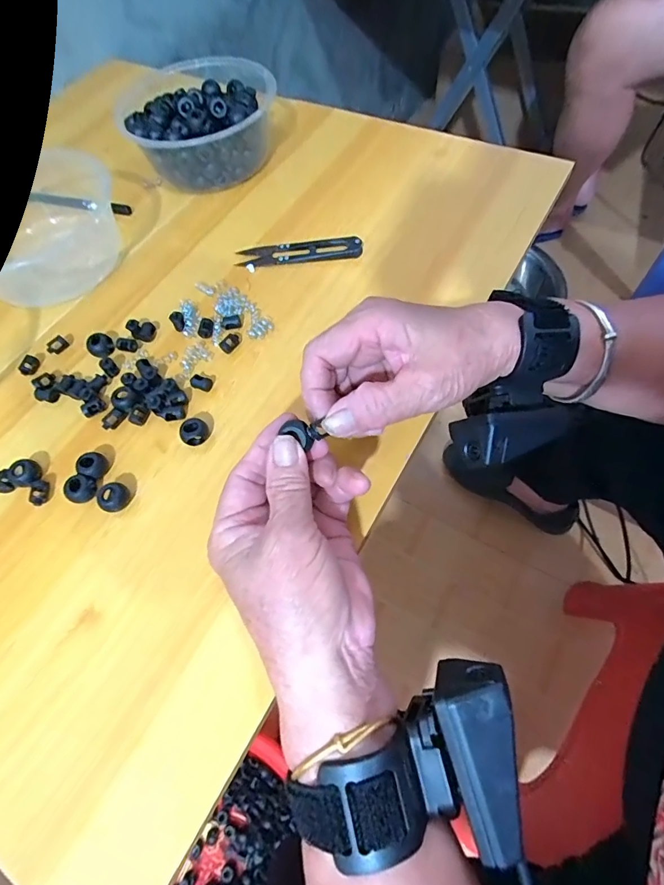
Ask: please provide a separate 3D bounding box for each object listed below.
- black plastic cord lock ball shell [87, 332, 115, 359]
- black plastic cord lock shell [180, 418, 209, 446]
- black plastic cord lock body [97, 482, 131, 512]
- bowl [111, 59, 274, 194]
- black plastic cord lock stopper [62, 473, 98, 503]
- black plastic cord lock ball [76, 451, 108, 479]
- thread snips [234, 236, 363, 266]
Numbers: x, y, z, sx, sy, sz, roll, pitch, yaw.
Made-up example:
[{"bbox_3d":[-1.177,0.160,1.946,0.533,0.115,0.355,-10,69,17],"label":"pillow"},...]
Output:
[{"bbox_3d":[-0.166,-0.069,0.312,0.017,0.011,0.015,-37,65,-15],"label":"black plastic cord lock ball shell"},{"bbox_3d":[-0.087,-0.006,0.275,0.017,0.013,0.015,-32,63,-13],"label":"black plastic cord lock shell"},{"bbox_3d":[-0.129,0.034,0.259,0.016,0.012,0.017,-2,61,3],"label":"black plastic cord lock body"},{"bbox_3d":[-0.117,-0.277,0.385,0.131,0.065,0.112,-3,61,3],"label":"bowl"},{"bbox_3d":[-0.151,0.028,0.262,0.014,0.013,0.017,26,66,18],"label":"black plastic cord lock stopper"},{"bbox_3d":[-0.147,0.014,0.268,0.013,0.013,0.016,26,66,18],"label":"black plastic cord lock ball"},{"bbox_3d":[-0.026,-0.152,0.345,0.098,0.009,0.020,-1,61,4],"label":"thread snips"}]

